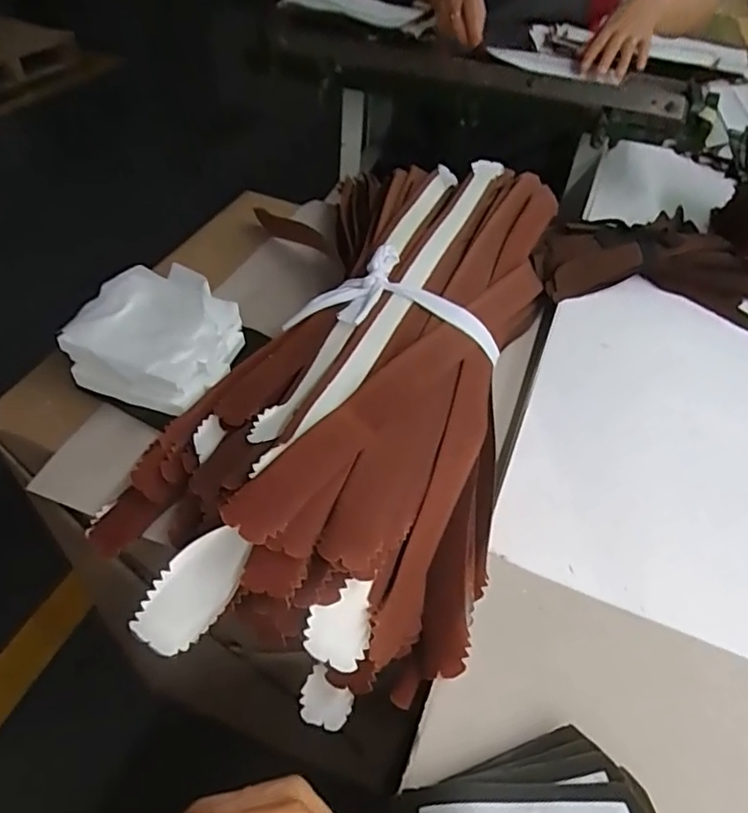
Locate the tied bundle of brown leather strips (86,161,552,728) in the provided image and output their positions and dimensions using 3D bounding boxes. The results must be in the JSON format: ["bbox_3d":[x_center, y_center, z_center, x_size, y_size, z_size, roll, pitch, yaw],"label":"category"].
[{"bbox_3d":[0.008,-0.051,0.546,0.274,0.112,0.597,17,48,11],"label":"tied bundle of brown leather strips"}]

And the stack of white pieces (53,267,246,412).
[{"bbox_3d":[-0.198,-0.067,0.550,0.134,0.058,0.132,14,47,8],"label":"stack of white pieces"}]

